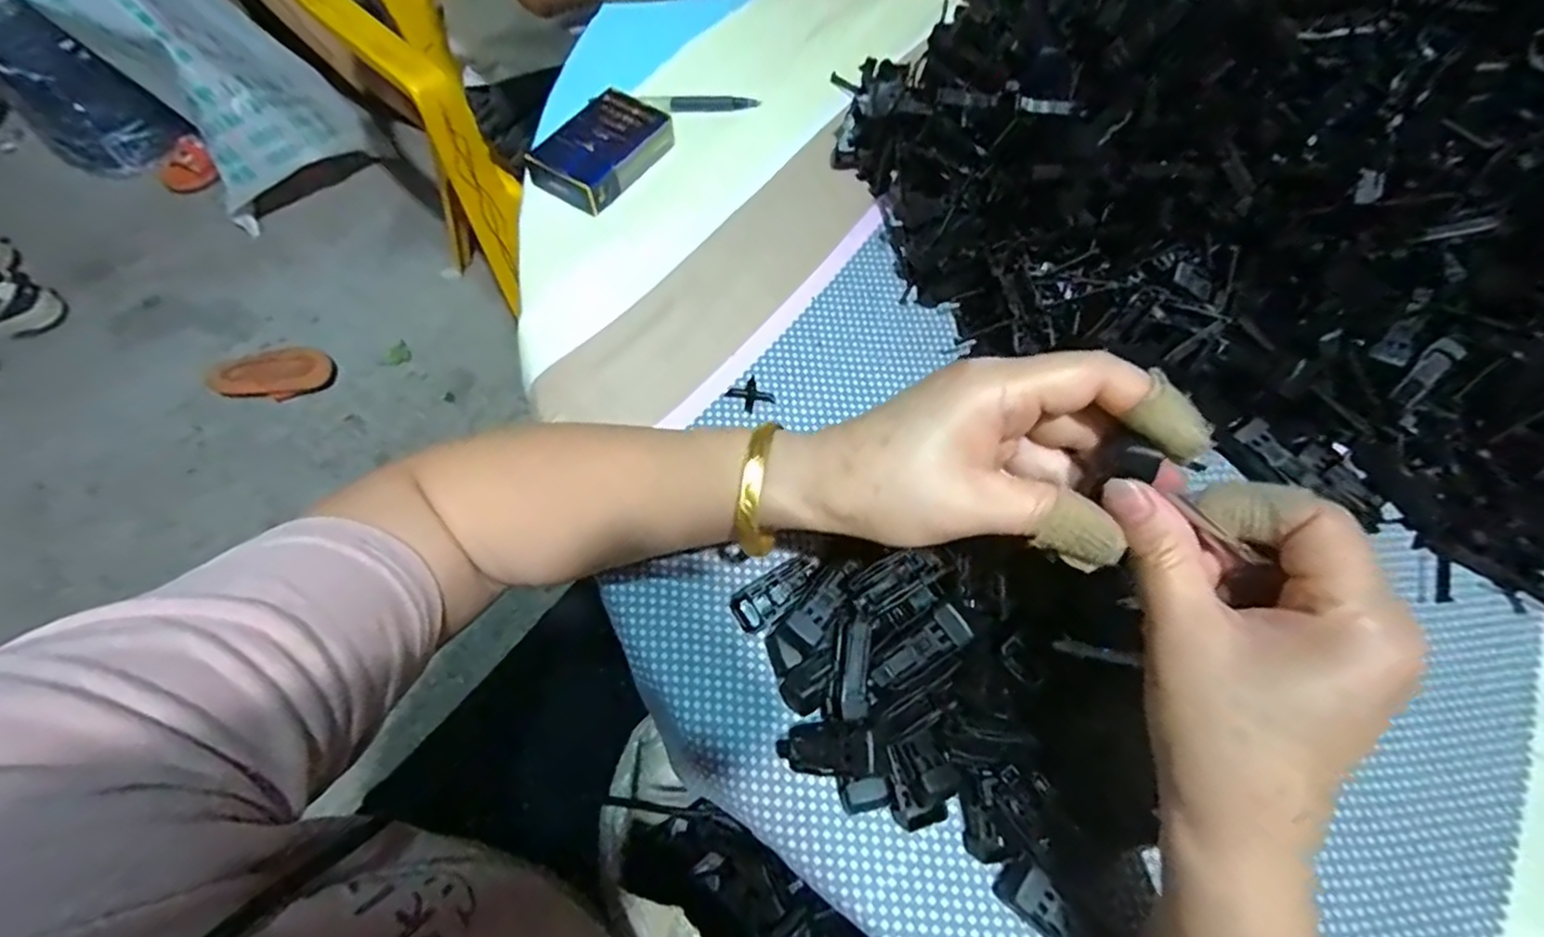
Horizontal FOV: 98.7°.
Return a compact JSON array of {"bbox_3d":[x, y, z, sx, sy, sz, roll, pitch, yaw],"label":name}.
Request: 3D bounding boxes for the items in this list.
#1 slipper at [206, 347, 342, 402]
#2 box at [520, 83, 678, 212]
[{"bbox_3d":[-0.927,-0.176,1.238,0.203,0.053,0.088,-20,66,-11],"label":"slipper"},{"bbox_3d":[-0.114,-0.215,0.446,0.058,0.023,0.096,36,68,14],"label":"box"}]

